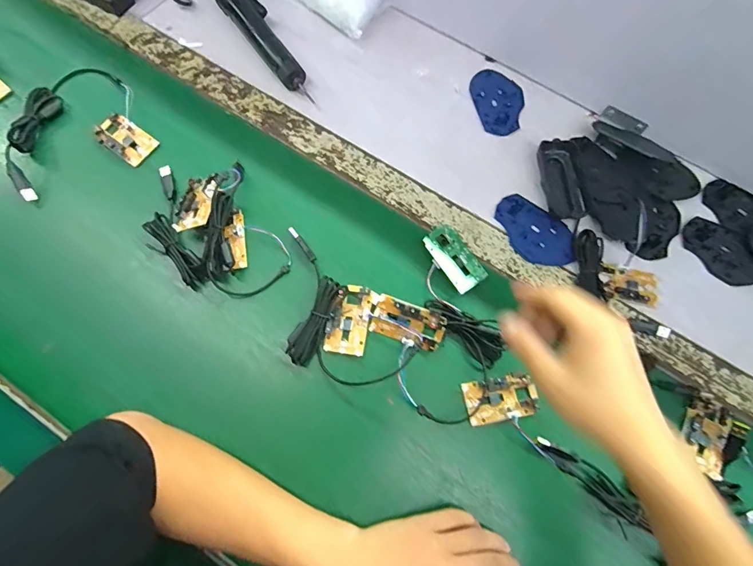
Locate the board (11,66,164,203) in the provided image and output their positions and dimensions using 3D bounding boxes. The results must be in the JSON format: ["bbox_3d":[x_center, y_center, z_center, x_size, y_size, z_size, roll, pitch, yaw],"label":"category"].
[{"bbox_3d":[-0.382,-0.208,0.501,0.159,0.027,0.173,-22,74,-7],"label":"board"}]

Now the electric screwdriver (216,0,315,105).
[{"bbox_3d":[-0.153,-0.337,0.544,0.045,0.032,0.220,-34,77,-10],"label":"electric screwdriver"}]

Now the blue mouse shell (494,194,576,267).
[{"bbox_3d":[0.195,-0.064,0.485,0.107,0.015,0.067,43,77,12],"label":"blue mouse shell"}]

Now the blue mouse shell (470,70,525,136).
[{"bbox_3d":[0.173,-0.256,0.559,0.067,0.010,0.109,-13,73,-5],"label":"blue mouse shell"}]

